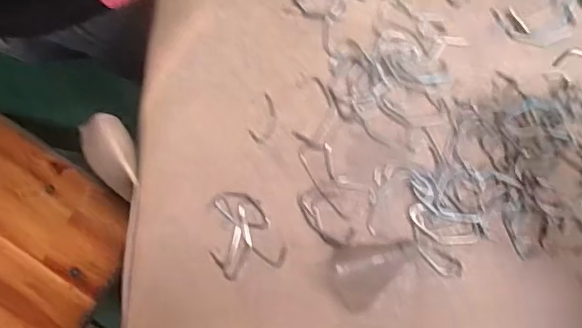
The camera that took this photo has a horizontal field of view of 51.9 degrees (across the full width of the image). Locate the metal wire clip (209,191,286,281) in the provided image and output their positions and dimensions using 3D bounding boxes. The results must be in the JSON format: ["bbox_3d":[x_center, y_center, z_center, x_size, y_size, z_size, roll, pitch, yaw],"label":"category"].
[{"bbox_3d":[-0.030,0.041,0.340,0.038,0.004,0.051,-32,81,1],"label":"metal wire clip"}]

